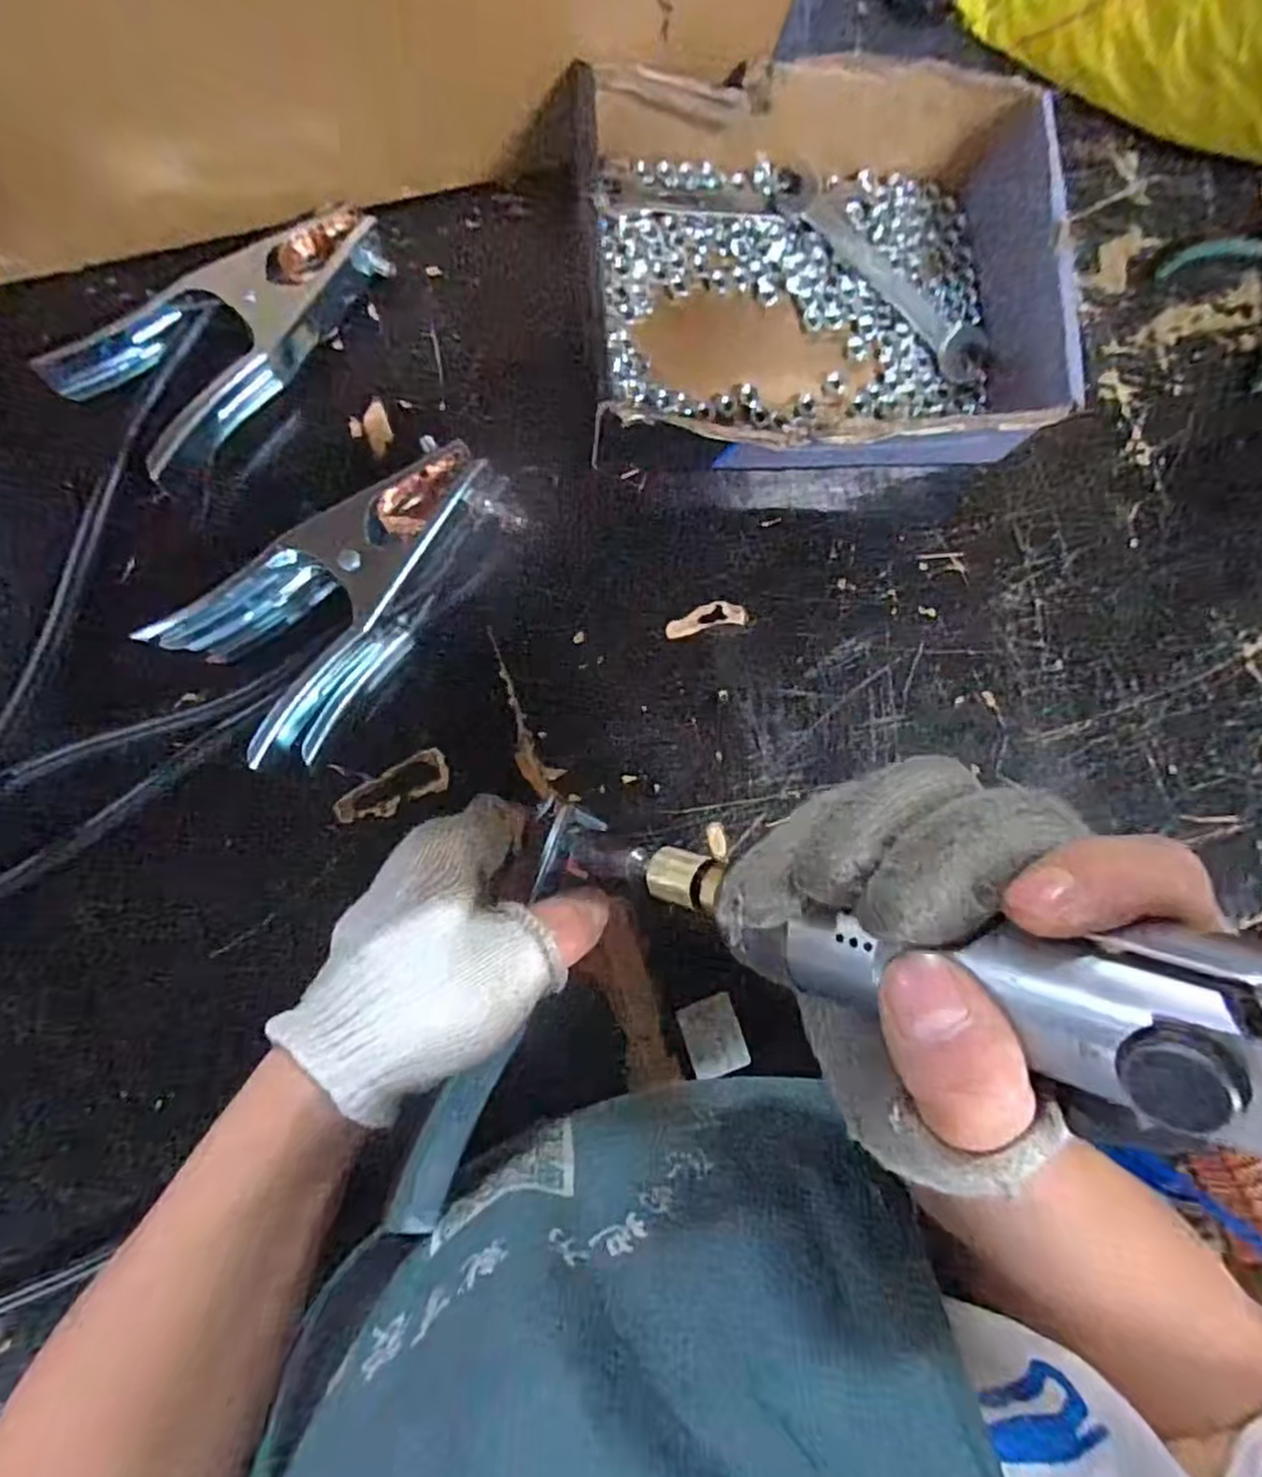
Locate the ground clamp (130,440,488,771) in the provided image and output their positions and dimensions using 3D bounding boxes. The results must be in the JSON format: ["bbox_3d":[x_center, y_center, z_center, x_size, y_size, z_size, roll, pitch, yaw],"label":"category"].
[{"bbox_3d":[-0.128,-0.060,0.339,0.165,0.051,0.088,-36,93,-9],"label":"ground clamp"}]

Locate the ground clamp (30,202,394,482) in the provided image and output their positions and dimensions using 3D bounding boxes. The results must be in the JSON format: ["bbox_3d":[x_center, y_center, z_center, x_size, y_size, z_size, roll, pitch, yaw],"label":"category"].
[{"bbox_3d":[-0.188,-0.199,0.345,0.078,0.034,0.162,44,82,-5],"label":"ground clamp"}]

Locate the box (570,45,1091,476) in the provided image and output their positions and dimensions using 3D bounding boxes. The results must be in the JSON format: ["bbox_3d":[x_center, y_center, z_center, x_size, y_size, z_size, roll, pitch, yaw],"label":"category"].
[{"bbox_3d":[0.098,-0.240,0.378,0.249,0.062,0.196,-7,88,-9],"label":"box"}]

